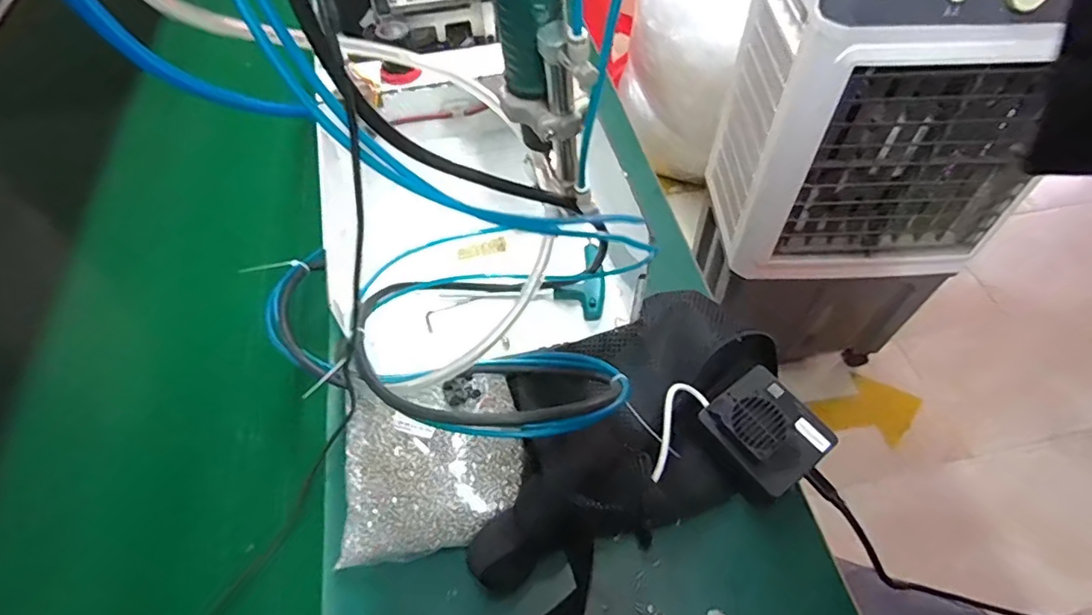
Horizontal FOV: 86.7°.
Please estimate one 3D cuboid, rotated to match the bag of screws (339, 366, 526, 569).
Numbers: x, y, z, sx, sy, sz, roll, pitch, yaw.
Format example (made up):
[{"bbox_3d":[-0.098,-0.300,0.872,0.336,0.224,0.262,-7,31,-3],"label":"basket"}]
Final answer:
[{"bbox_3d":[-0.081,0.110,0.415,0.127,0.060,0.118,-6,53,-5],"label":"bag of screws"}]

